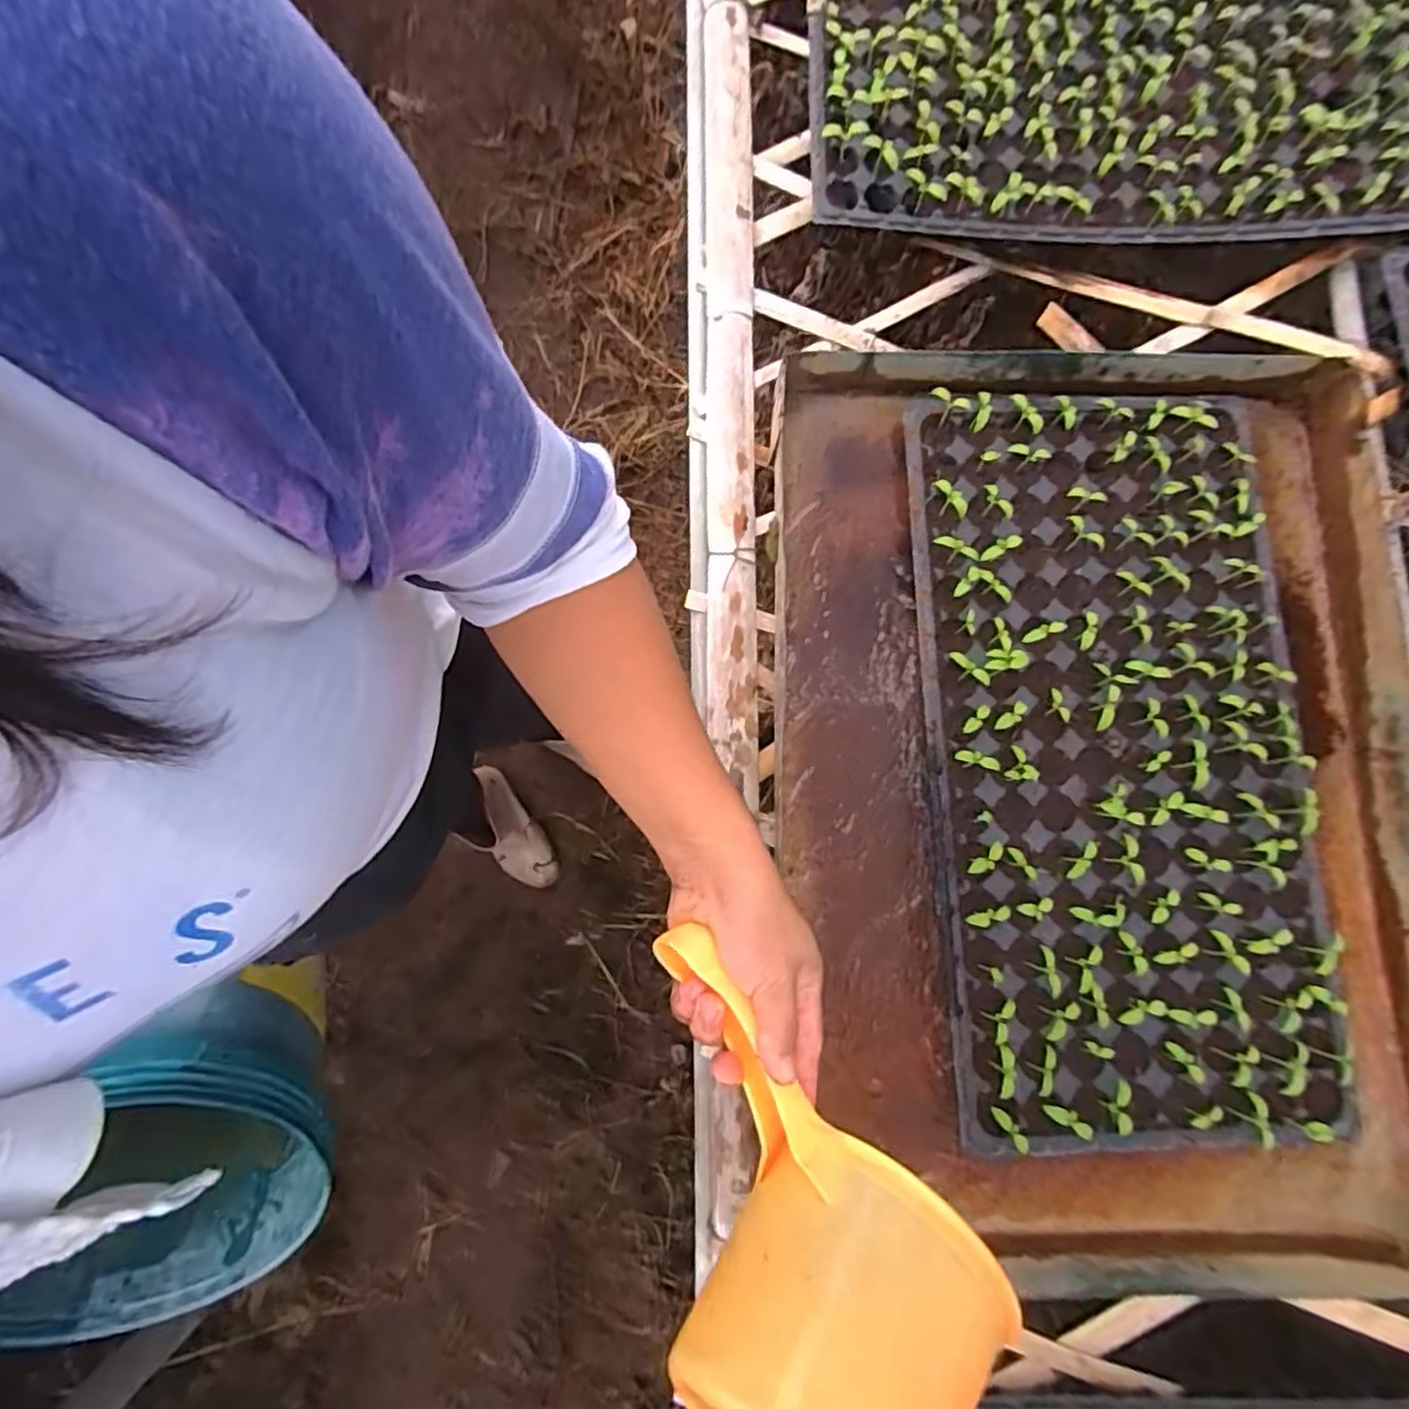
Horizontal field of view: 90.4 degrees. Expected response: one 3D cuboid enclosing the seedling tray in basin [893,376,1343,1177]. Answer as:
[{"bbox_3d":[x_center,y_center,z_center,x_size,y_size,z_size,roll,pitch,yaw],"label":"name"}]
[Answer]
[{"bbox_3d":[0.341,0.029,0.580,0.315,0.063,0.624,-2,85,4],"label":"seedling tray in basin"}]

